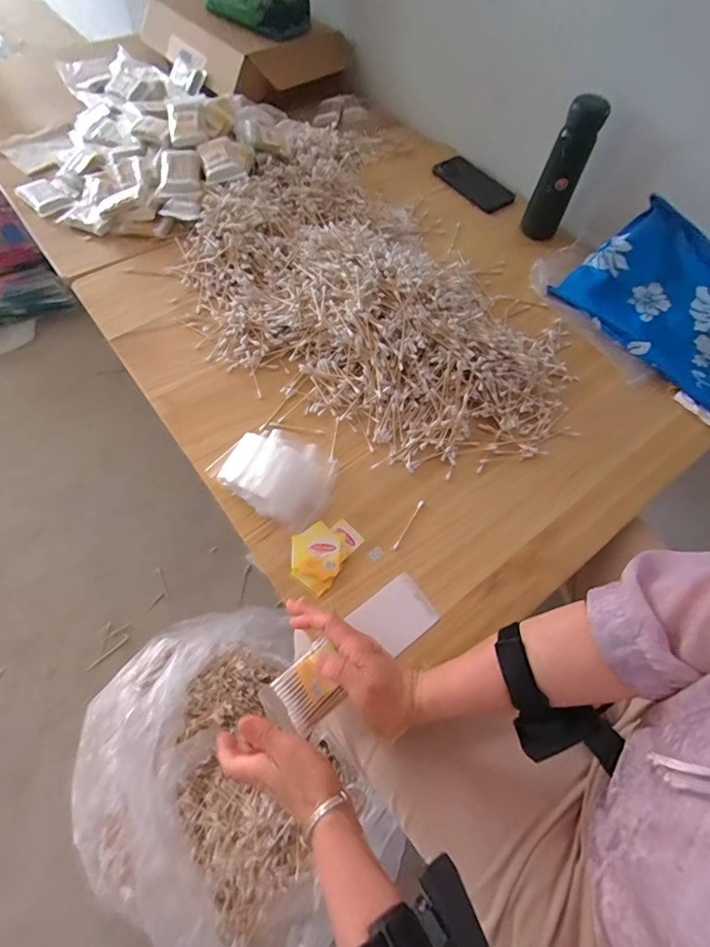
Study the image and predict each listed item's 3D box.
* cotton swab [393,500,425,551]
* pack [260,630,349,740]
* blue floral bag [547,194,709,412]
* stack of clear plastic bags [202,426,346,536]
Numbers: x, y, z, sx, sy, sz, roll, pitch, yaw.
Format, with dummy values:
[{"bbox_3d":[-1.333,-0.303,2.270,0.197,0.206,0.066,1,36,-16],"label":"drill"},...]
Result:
[{"bbox_3d":[0.063,0.059,0.512,0.006,0.004,0.068,29,64,11],"label":"cotton swab"},{"bbox_3d":[-0.046,0.206,0.421,0.079,0.012,0.057,-38,72,-17],"label":"pack"},{"bbox_3d":[0.414,-0.179,0.534,0.141,0.030,0.316,-45,73,27],"label":"blue floral bag"},{"bbox_3d":[-0.095,-0.002,0.516,0.138,0.032,0.101,21,63,7],"label":"stack of clear plastic bags"}]

